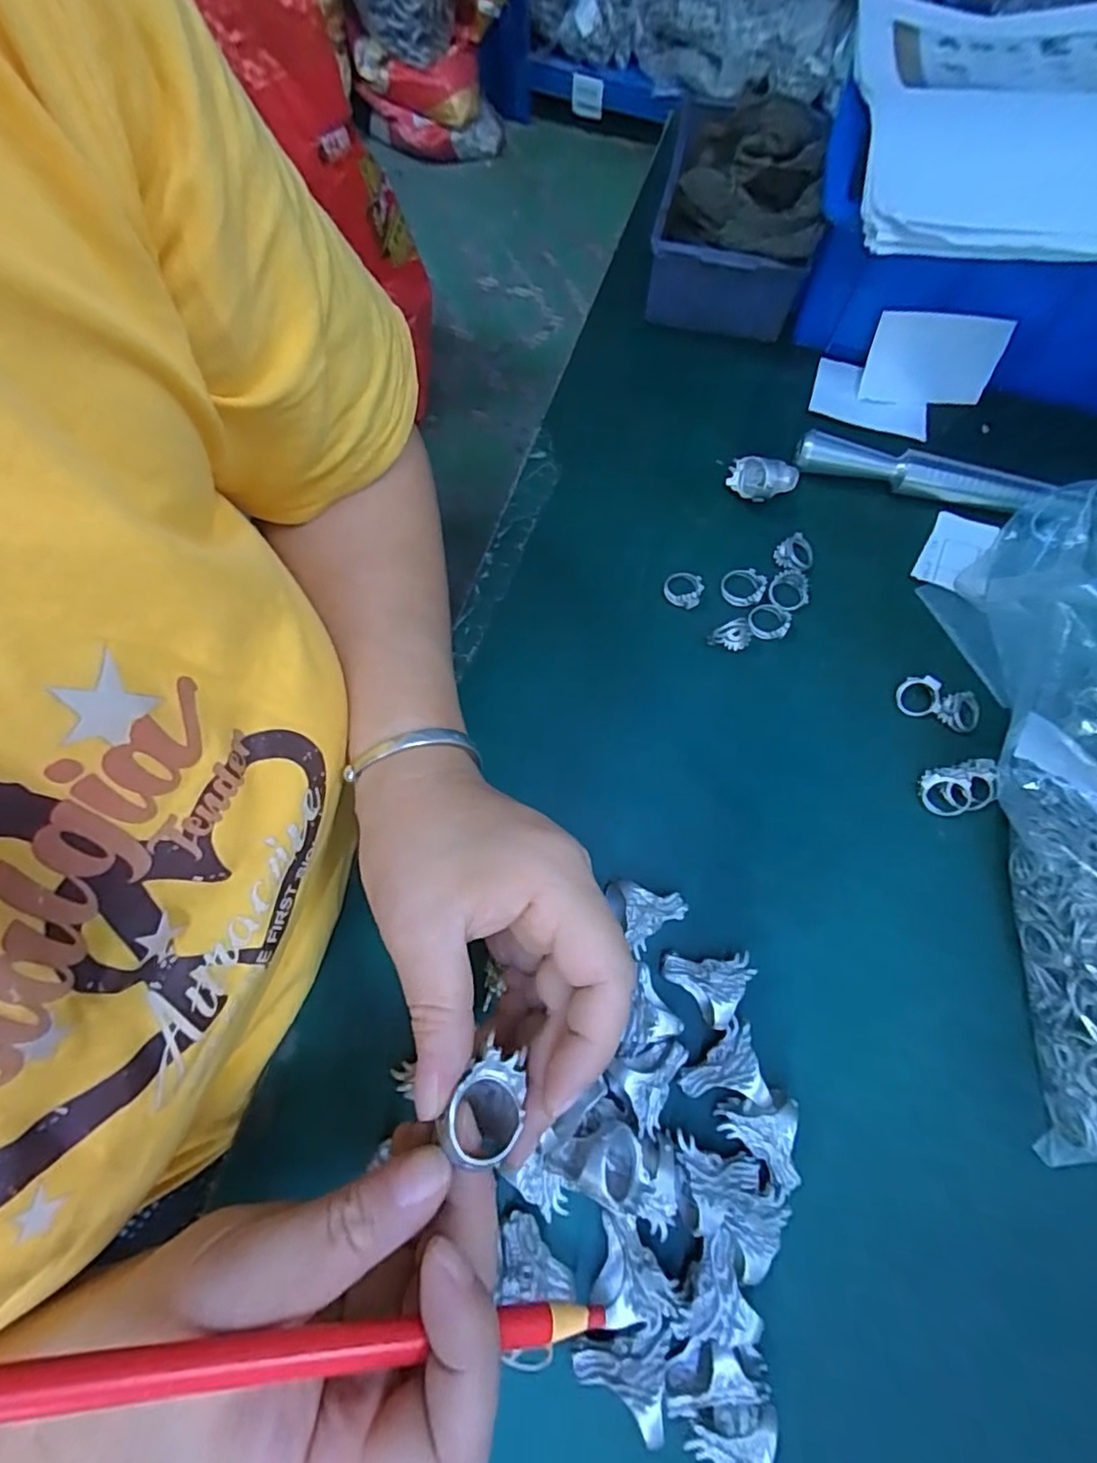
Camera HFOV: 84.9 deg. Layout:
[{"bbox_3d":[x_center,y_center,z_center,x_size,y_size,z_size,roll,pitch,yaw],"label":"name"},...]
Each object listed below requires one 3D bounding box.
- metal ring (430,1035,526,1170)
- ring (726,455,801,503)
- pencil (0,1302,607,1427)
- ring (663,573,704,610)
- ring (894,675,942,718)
[{"bbox_3d":[-0.018,0.109,0.176,0.020,0.012,0.032,31,75,8],"label":"metal ring"},{"bbox_3d":[0.126,-0.144,0.350,0.040,0.021,0.021,6,73,1],"label":"ring"},{"bbox_3d":[-0.061,0.147,0.141,0.167,0.004,0.007,16,71,-22],"label":"pencil"},{"bbox_3d":[0.076,-0.081,0.339,0.021,0.007,0.020,21,73,5],"label":"ring"},{"bbox_3d":[0.196,-0.018,0.317,0.021,0.004,0.021,1,94,16],"label":"ring"}]

